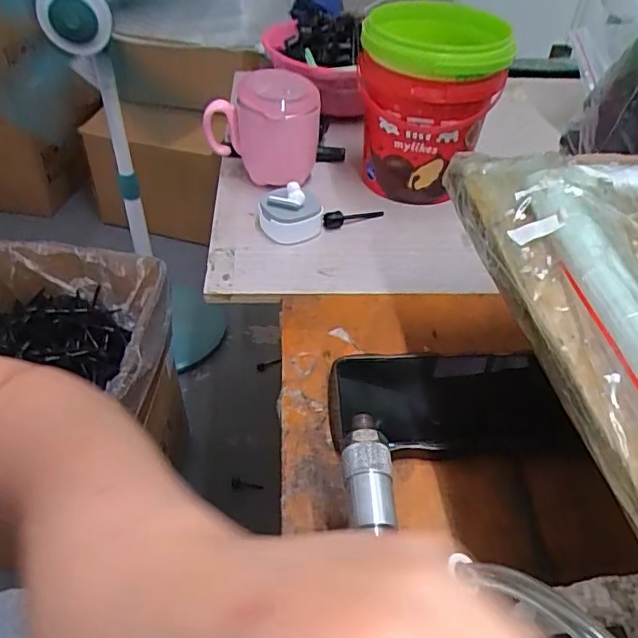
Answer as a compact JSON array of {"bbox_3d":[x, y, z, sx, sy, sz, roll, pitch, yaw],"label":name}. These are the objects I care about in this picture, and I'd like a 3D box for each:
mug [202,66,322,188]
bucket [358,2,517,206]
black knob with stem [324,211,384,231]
[{"bbox_3d":[-0.053,-0.196,0.576,0.102,0.096,0.078,11,44,9],"label":"mug"},{"bbox_3d":[0.106,-0.213,0.570,0.130,0.156,0.155,10,44,7],"label":"bucket"},{"bbox_3d":[0.033,-0.101,0.545,0.066,0.016,0.011,-19,47,-24],"label":"black knob with stem"}]

